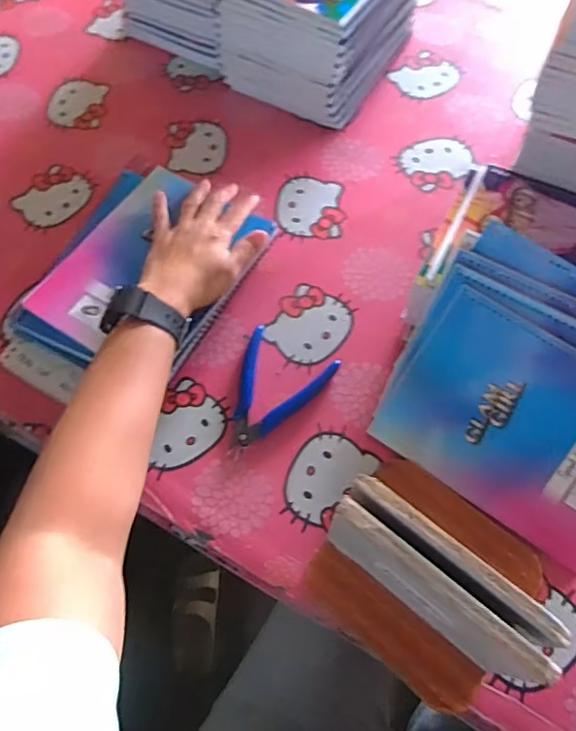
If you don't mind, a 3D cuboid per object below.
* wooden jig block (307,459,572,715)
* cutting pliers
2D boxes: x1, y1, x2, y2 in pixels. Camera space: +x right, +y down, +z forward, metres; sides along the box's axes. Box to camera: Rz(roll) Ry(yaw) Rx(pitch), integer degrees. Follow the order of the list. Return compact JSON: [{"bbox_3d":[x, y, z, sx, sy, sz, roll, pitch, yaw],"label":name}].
[{"bbox_3d":[0.104,0.140,0.388,0.145,0.117,0.135,39,71,17],"label":"wooden jig block"},{"bbox_3d":[-0.021,0.027,0.496,0.082,0.008,0.118,28,69,14],"label":"cutting pliers"}]

